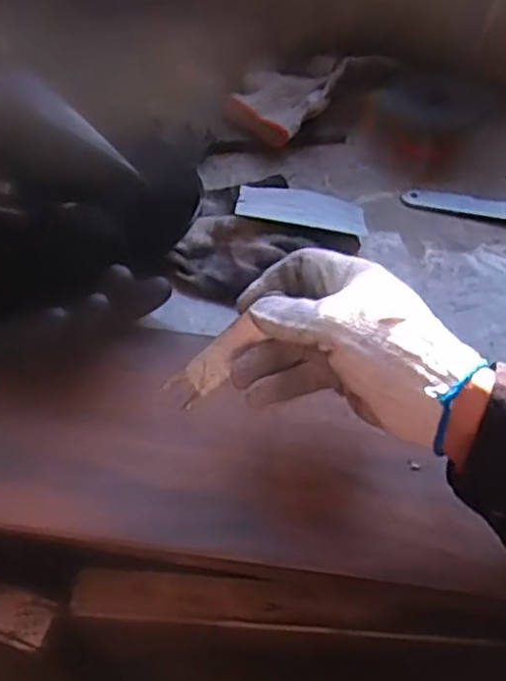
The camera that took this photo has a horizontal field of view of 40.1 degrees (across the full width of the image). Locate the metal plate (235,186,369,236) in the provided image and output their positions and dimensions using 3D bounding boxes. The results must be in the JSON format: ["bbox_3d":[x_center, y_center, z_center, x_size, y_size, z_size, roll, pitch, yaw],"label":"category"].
[{"bbox_3d":[0.039,-0.102,0.537,0.099,0.007,0.038,9,52,-2],"label":"metal plate"}]

